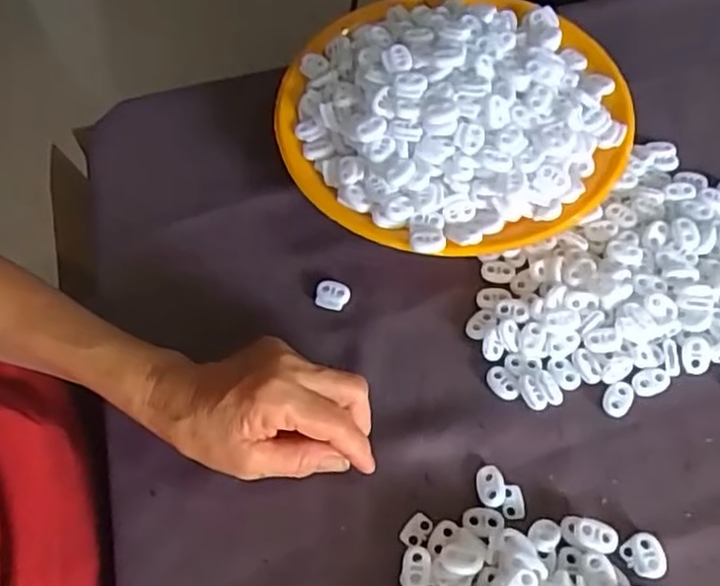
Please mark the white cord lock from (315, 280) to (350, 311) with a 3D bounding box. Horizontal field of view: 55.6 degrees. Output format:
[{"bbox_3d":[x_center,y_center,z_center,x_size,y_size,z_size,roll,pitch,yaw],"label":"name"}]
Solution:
[{"bbox_3d":[-0.018,0.001,0.450,0.021,0.010,0.018,11,61,10],"label":"white cord lock"}]

